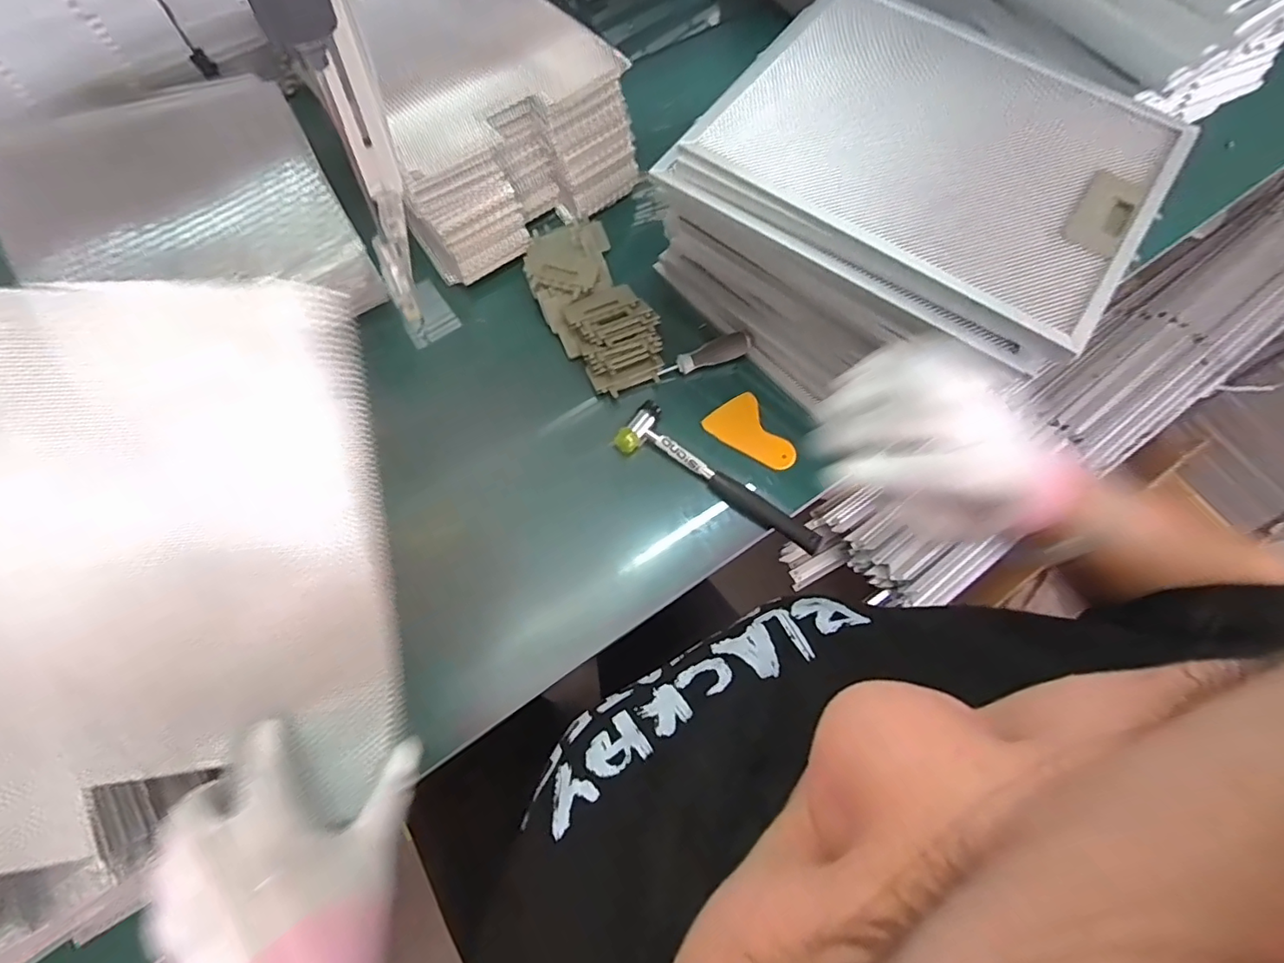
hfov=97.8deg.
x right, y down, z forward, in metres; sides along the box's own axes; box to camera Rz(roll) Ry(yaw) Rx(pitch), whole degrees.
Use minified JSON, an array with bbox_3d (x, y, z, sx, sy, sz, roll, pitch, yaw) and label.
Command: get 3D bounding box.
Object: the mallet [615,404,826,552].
[{"bbox_3d":[0.086,-0.004,0.606,0.238,0.028,0.059,31,71,12],"label":"mallet"}]

